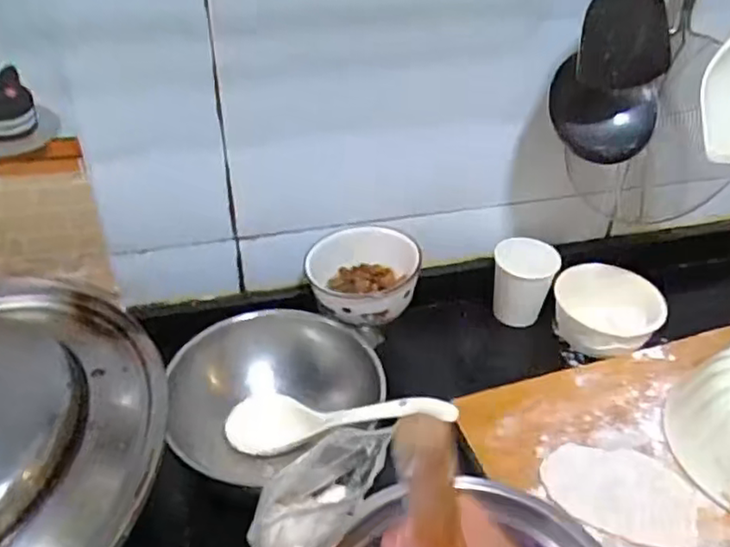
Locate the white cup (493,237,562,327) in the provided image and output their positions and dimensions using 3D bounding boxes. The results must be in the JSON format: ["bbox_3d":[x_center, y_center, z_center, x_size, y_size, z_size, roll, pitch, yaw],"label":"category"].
[{"bbox_3d":[0.183,0.011,0.750,0.069,0.088,0.063,1,39,-1],"label":"white cup"}]

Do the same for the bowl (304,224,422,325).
[{"bbox_3d":[-0.006,0.005,0.668,0.119,0.054,0.117,1,39,-1],"label":"bowl"}]

